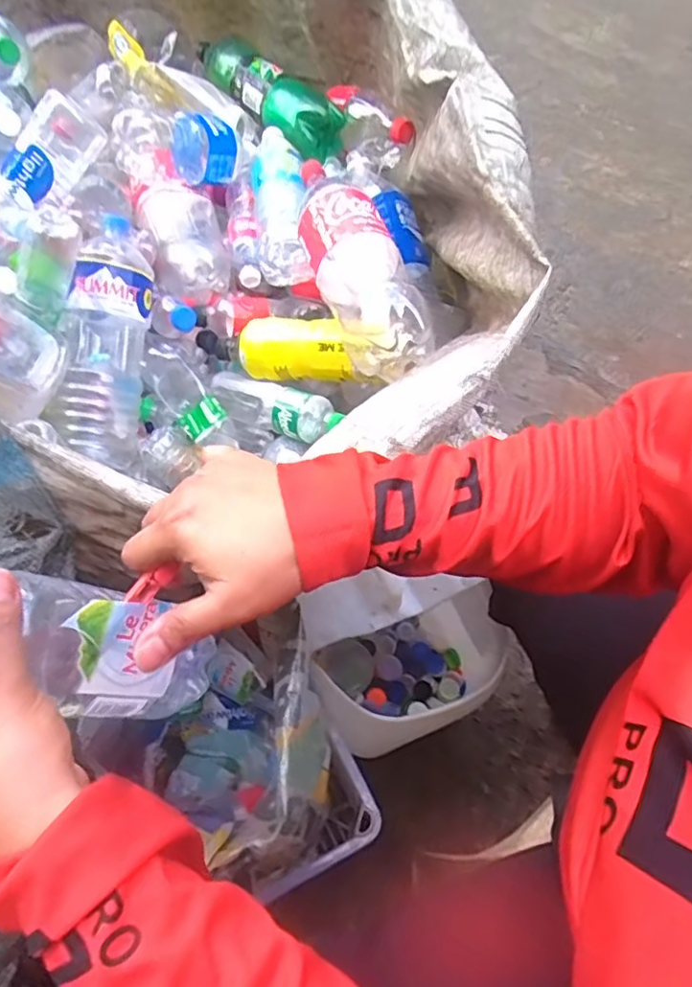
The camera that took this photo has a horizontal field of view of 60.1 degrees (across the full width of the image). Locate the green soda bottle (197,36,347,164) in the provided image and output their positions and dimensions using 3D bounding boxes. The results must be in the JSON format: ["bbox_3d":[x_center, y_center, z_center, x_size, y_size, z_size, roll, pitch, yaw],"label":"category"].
[{"bbox_3d":[-0.123,-0.597,0.889,0.085,0.074,0.284,-38,67,-19],"label":"green soda bottle"}]

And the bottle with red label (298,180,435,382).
[{"bbox_3d":[0.019,-0.250,0.696,0.098,0.116,0.245,-22,77,-12],"label":"bottle with red label"}]

